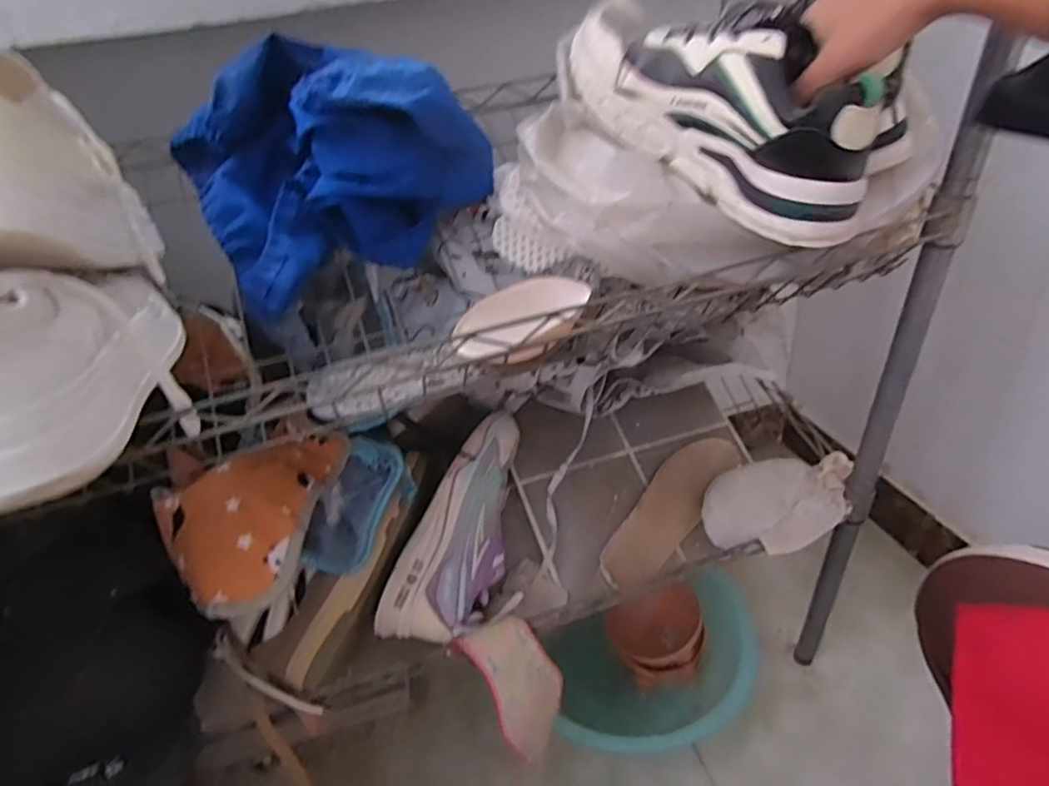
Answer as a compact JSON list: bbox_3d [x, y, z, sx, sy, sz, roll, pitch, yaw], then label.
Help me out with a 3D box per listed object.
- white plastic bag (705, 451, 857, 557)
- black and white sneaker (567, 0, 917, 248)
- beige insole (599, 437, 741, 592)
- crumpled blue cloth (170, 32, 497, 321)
[{"bbox_3d":[0.289,0.123,0.687,0.171,0.052,0.102,-15,33,-14],"label":"white plastic bag"},{"bbox_3d":[0.144,-0.226,0.458,0.088,0.104,0.269,-31,62,-34],"label":"black and white sneaker"},{"bbox_3d":[0.172,0.133,0.712,0.067,0.012,0.242,43,62,5],"label":"beige insole"},{"bbox_3d":[-0.174,-0.203,0.537,0.212,0.160,0.208,-24,36,-26],"label":"crumpled blue cloth"}]

